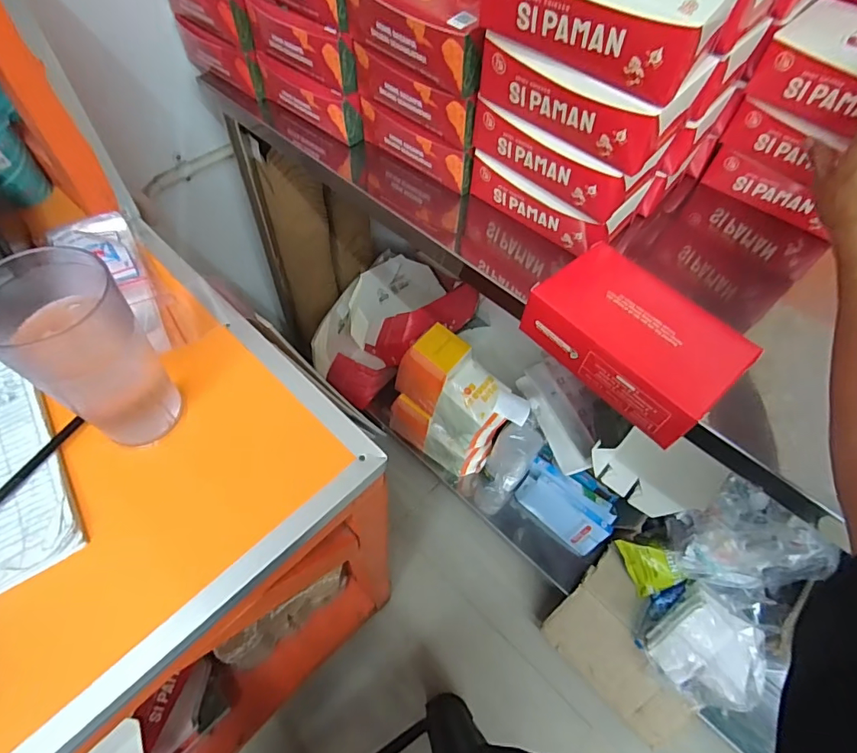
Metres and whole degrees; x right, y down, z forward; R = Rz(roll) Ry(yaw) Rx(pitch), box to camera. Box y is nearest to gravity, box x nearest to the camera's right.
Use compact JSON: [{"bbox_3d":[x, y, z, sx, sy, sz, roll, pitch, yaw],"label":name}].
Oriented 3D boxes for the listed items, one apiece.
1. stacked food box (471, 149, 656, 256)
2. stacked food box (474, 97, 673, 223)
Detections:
[{"bbox_3d":[0.153,-0.225,0.559,0.182,0.066,0.120,38,62,19],"label":"stacked food box"},{"bbox_3d":[0.148,-0.254,0.501,0.179,0.068,0.120,38,62,19],"label":"stacked food box"}]

